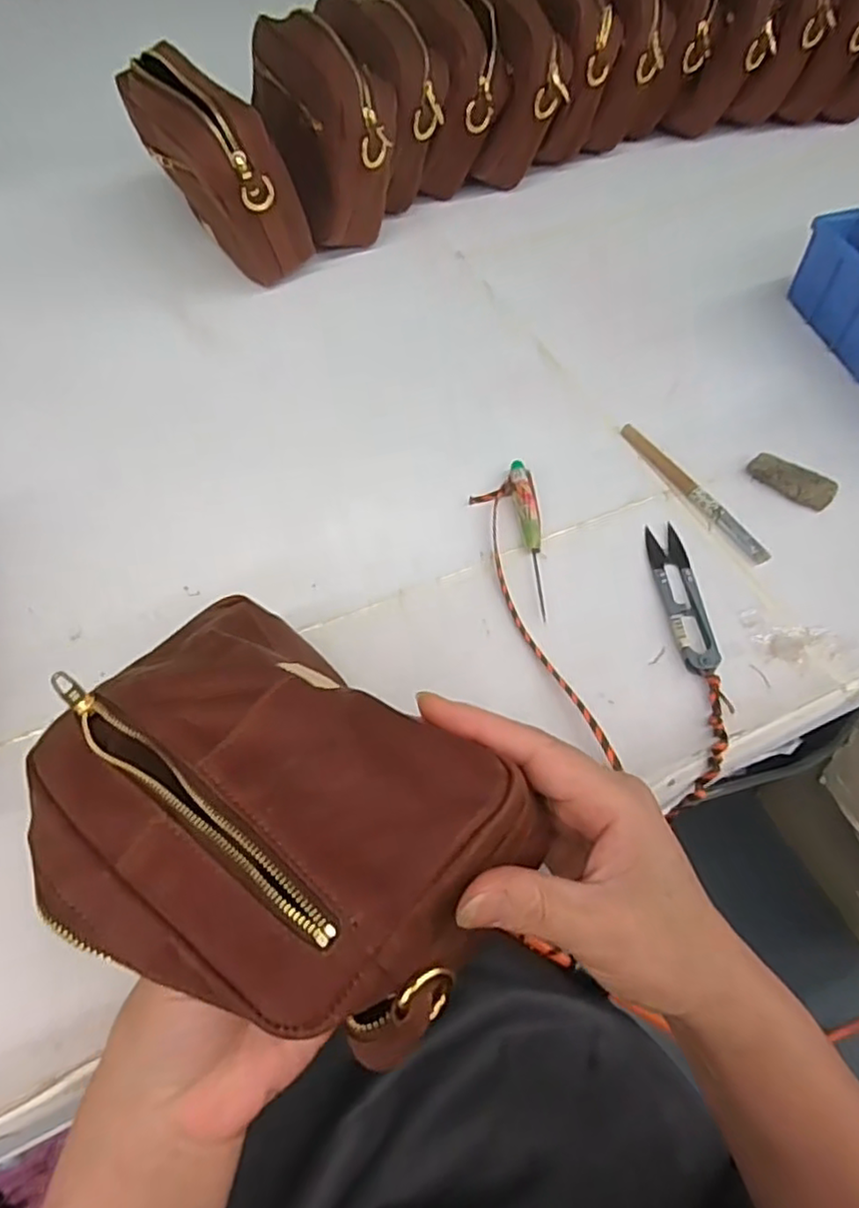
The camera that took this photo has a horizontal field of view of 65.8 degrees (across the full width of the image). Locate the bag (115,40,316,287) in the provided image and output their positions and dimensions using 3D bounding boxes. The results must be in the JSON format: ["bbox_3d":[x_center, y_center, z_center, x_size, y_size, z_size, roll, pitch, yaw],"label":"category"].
[{"bbox_3d":[-0.172,-0.349,0.539,0.079,0.133,0.176,-31,61,-19],"label":"bag"}]

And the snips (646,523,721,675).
[{"bbox_3d":[0.143,-0.006,0.377,0.021,0.006,0.101,-1,55,-1],"label":"snips"}]

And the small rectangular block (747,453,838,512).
[{"bbox_3d":[0.229,-0.078,0.421,0.052,0.014,0.019,35,62,22],"label":"small rectangular block"}]

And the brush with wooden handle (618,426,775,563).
[{"bbox_3d":[0.167,-0.074,0.427,0.012,0.009,0.131,-25,59,-17],"label":"brush with wooden handle"}]

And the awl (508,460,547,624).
[{"bbox_3d":[0.061,-0.043,0.400,0.015,0.011,0.115,-4,55,-3],"label":"awl"}]

